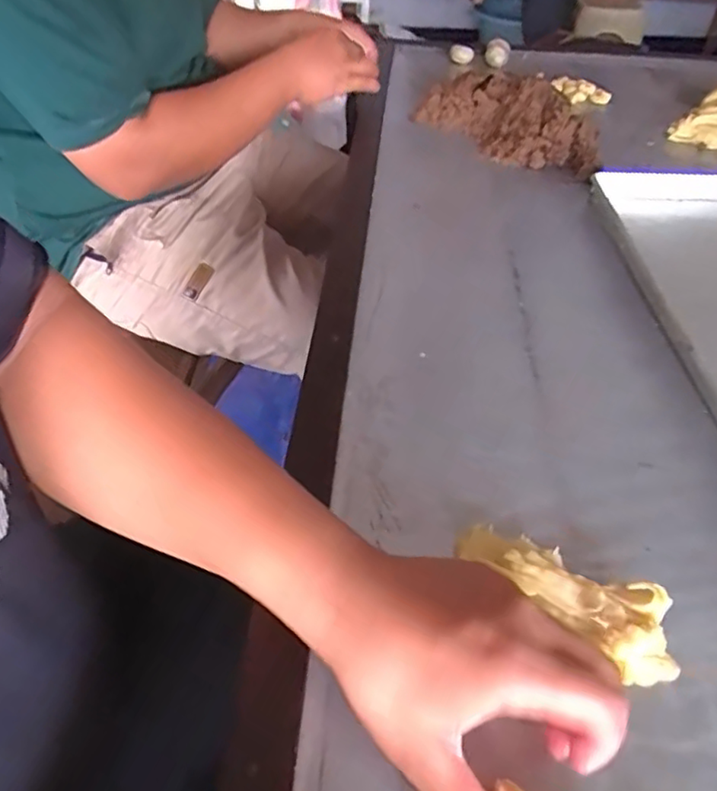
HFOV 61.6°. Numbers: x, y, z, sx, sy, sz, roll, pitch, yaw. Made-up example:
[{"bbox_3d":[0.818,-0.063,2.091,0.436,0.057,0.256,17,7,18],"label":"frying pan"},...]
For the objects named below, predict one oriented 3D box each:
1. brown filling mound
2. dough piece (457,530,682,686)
[{"bbox_3d":[0.193,-0.367,0.801,0.275,0.076,0.115,31,51,26],"label":"brown filling mound"},{"bbox_3d":[0.119,0.113,0.349,0.128,0.024,0.048,28,50,24],"label":"dough piece"}]

